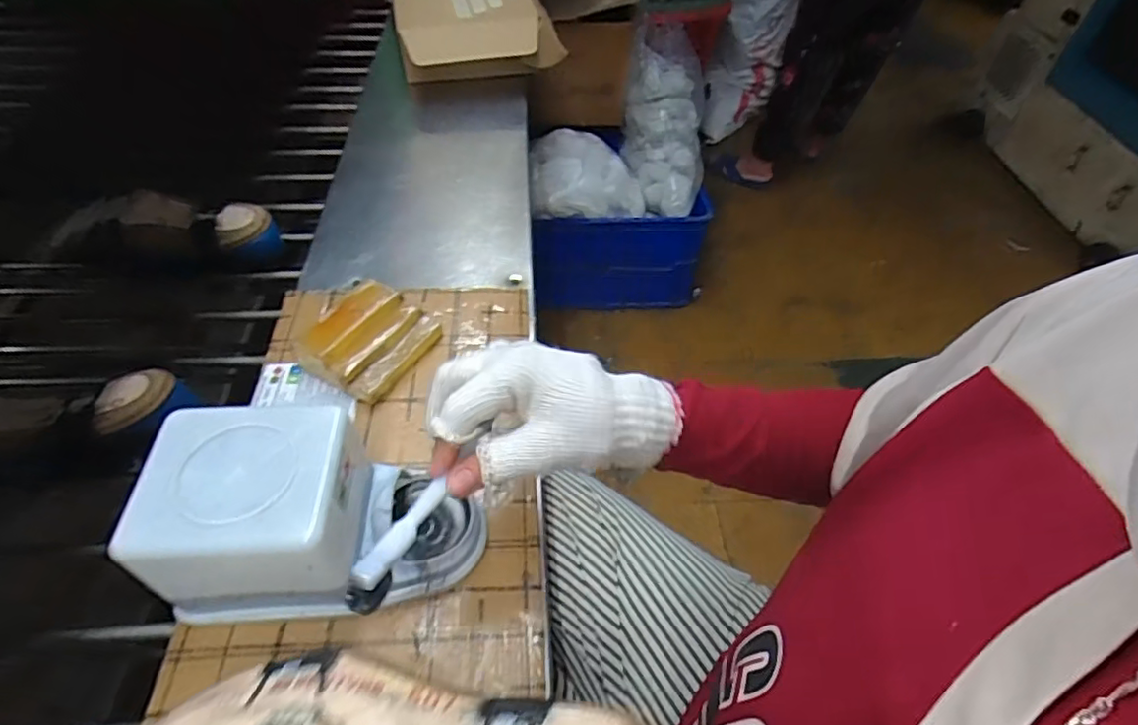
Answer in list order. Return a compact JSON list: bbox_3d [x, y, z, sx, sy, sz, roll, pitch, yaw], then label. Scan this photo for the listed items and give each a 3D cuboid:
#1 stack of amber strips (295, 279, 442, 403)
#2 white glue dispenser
[{"bbox_3d":[-0.172,-0.019,0.523,0.084,0.051,0.099,21,52,16],"label":"stack of amber strips"},{"bbox_3d":[-0.149,0.096,0.380,0.183,0.111,0.097,-2,49,-4],"label":"white glue dispenser"}]

